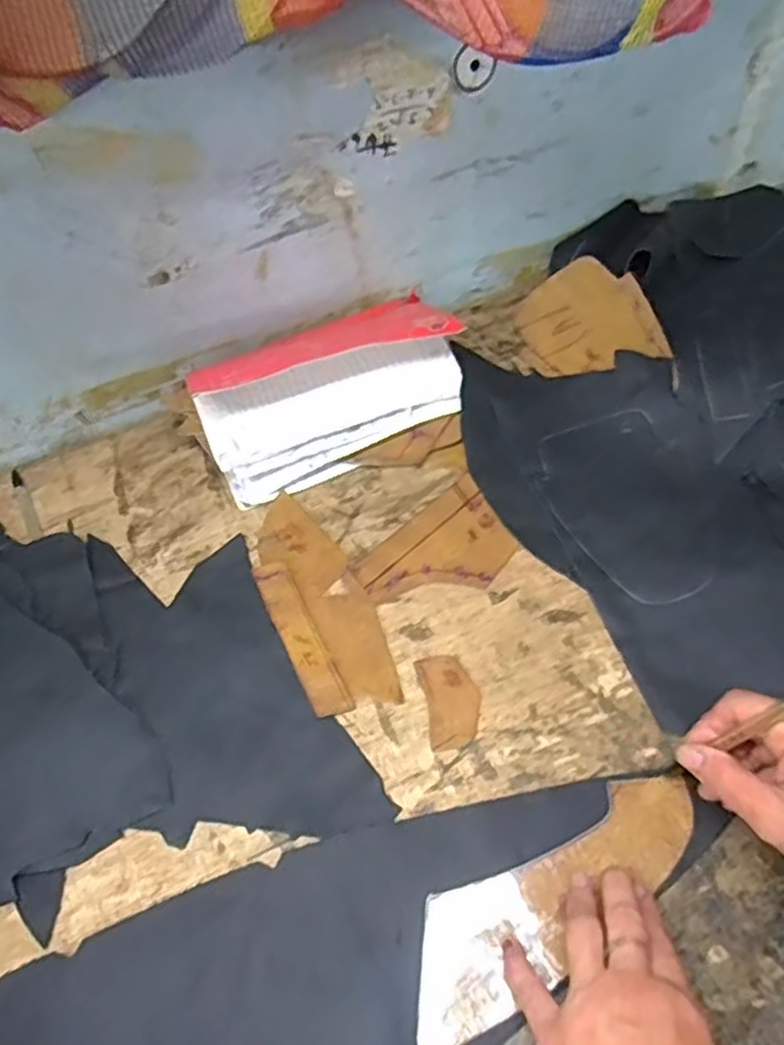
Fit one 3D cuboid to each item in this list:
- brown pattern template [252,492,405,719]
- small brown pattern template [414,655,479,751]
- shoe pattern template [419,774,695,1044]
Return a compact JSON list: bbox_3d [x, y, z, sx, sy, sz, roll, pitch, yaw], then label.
[{"bbox_3d":[-0.052,0.052,0.490,0.062,0.004,0.169,-25,58,-12],"label":"brown pattern template"},{"bbox_3d":[0.036,0.110,0.450,0.033,0.004,0.059,-10,56,-2],"label":"small brown pattern template"},{"bbox_3d":[0.085,0.194,0.380,0.182,0.004,0.057,-31,60,-15],"label":"shoe pattern template"}]

